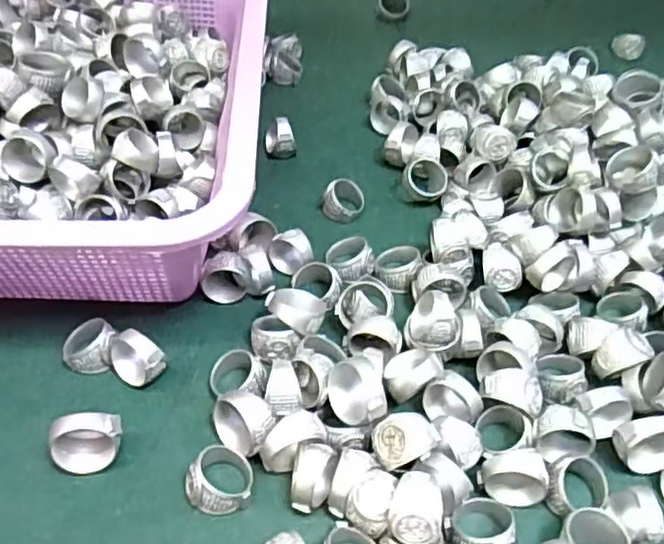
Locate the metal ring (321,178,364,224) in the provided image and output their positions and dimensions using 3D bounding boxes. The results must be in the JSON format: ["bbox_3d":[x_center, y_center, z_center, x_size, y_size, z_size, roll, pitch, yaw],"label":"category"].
[{"bbox_3d":[0.007,-0.041,0.392,0.018,0.019,0.023,28,51,19],"label":"metal ring"}]

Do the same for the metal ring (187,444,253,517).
[{"bbox_3d":[-0.045,0.083,0.273,0.026,0.018,0.027,3,47,-3],"label":"metal ring"}]

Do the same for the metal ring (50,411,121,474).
[{"bbox_3d":[-0.099,0.071,0.274,0.027,0.024,0.017,-1,48,-7],"label":"metal ring"}]

